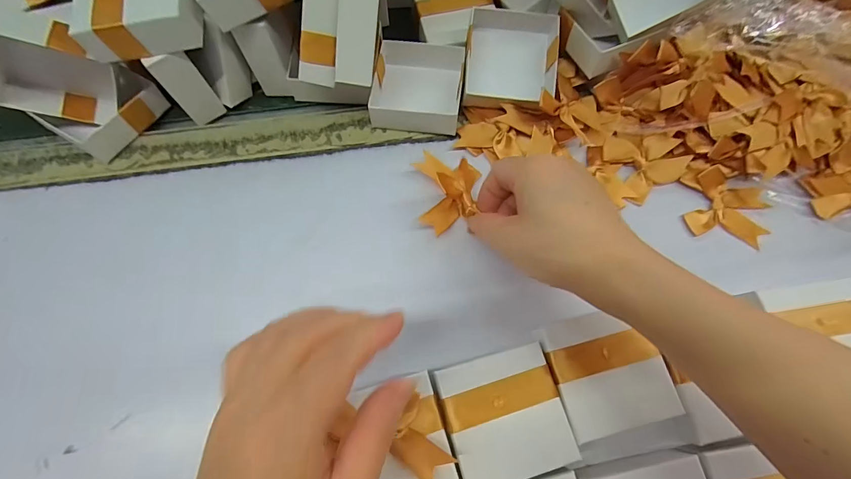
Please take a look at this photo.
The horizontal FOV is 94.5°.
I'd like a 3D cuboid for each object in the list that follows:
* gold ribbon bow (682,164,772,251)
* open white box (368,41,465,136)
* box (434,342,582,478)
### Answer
[{"bbox_3d":[0.234,-0.024,0.302,0.058,0.012,0.057,24,71,7],"label":"gold ribbon bow"},{"bbox_3d":[-0.006,-0.127,0.329,0.072,0.022,0.075,6,70,1],"label":"open white box"},{"bbox_3d":[0.048,0.109,0.245,0.069,0.022,0.069,-15,71,-6],"label":"box"}]

